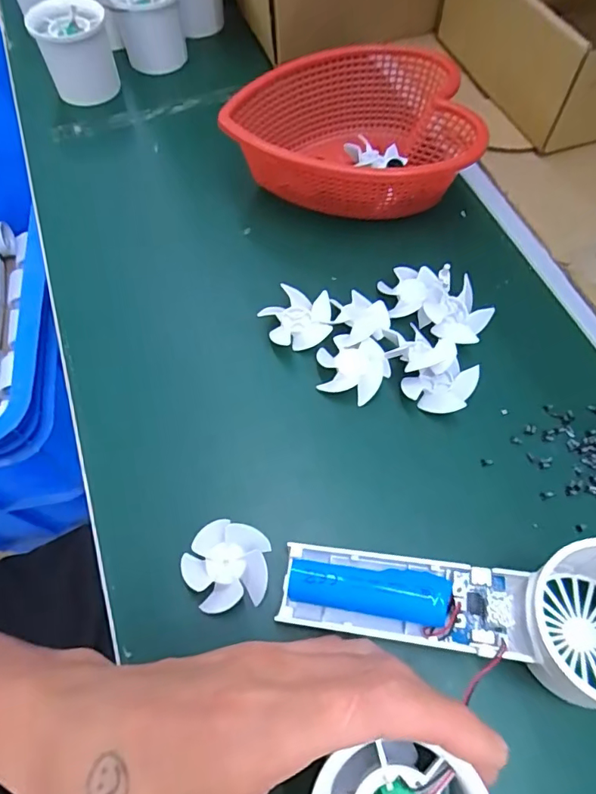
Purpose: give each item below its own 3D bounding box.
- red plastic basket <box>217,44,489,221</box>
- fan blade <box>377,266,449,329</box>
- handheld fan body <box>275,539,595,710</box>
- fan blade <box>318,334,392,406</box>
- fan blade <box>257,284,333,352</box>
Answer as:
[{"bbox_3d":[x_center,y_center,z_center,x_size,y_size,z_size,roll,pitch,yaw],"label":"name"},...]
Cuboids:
[{"bbox_3d":[0.033,-0.170,0.332,0.154,0.058,0.121,-7,64,-2],"label":"red plastic basket"},{"bbox_3d":[0.070,-0.061,0.297,0.035,0.012,0.038,-13,64,-4],"label":"fan blade"},{"bbox_3d":[0.076,0.090,0.201,0.165,0.061,0.056,1,64,2],"label":"handheld fan body"},{"bbox_3d":[0.031,-0.016,0.280,0.040,0.012,0.036,12,82,8],"label":"fan blade"},{"bbox_3d":[-0.001,-0.046,0.294,0.039,0.018,0.037,-8,64,-2],"label":"fan blade"}]

